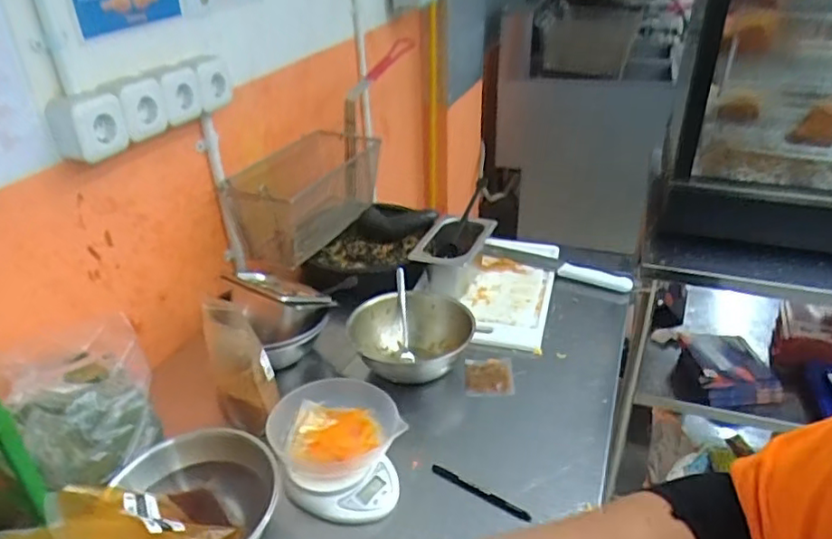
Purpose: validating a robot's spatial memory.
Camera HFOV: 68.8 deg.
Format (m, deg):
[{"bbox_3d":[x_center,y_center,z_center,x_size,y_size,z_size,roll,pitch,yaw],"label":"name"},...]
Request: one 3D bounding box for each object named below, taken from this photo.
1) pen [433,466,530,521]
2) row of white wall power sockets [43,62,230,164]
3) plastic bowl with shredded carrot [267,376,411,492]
[{"bbox_3d":[0.078,0.273,0.747,0.133,0.008,0.015,17,36,28],"label":"pen"},{"bbox_3d":[-0.385,-0.239,0.878,0.055,0.075,0.288,14,34,23],"label":"row of white wall power sockets"},{"bbox_3d":[-0.106,0.210,0.780,0.158,0.063,0.148,-1,31,1],"label":"plastic bowl with shredded carrot"}]

